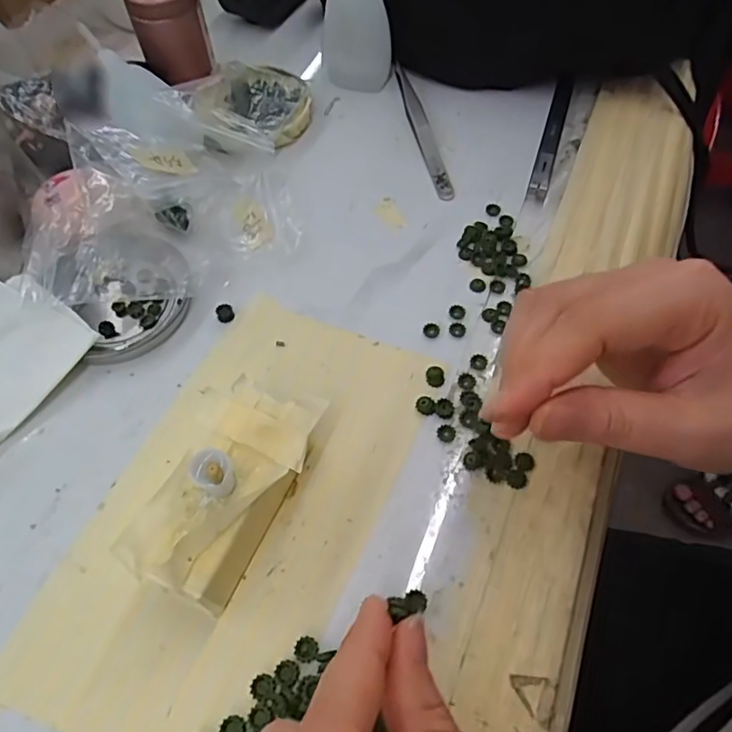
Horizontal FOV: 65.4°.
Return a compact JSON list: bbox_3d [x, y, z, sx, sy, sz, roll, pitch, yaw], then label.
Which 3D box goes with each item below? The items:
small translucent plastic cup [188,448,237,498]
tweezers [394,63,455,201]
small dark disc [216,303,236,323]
[{"bbox_3d":[-0.055,0.039,0.207,0.014,0.017,0.013,-1,58,2],"label":"small translucent plastic cup"},{"bbox_3d":[0.035,-0.153,0.364,0.011,0.004,0.127,-10,60,-5],"label":"tweezers"},{"bbox_3d":[-0.072,-0.028,0.293,0.009,0.004,0.010,-18,61,-10],"label":"small dark disc"}]

